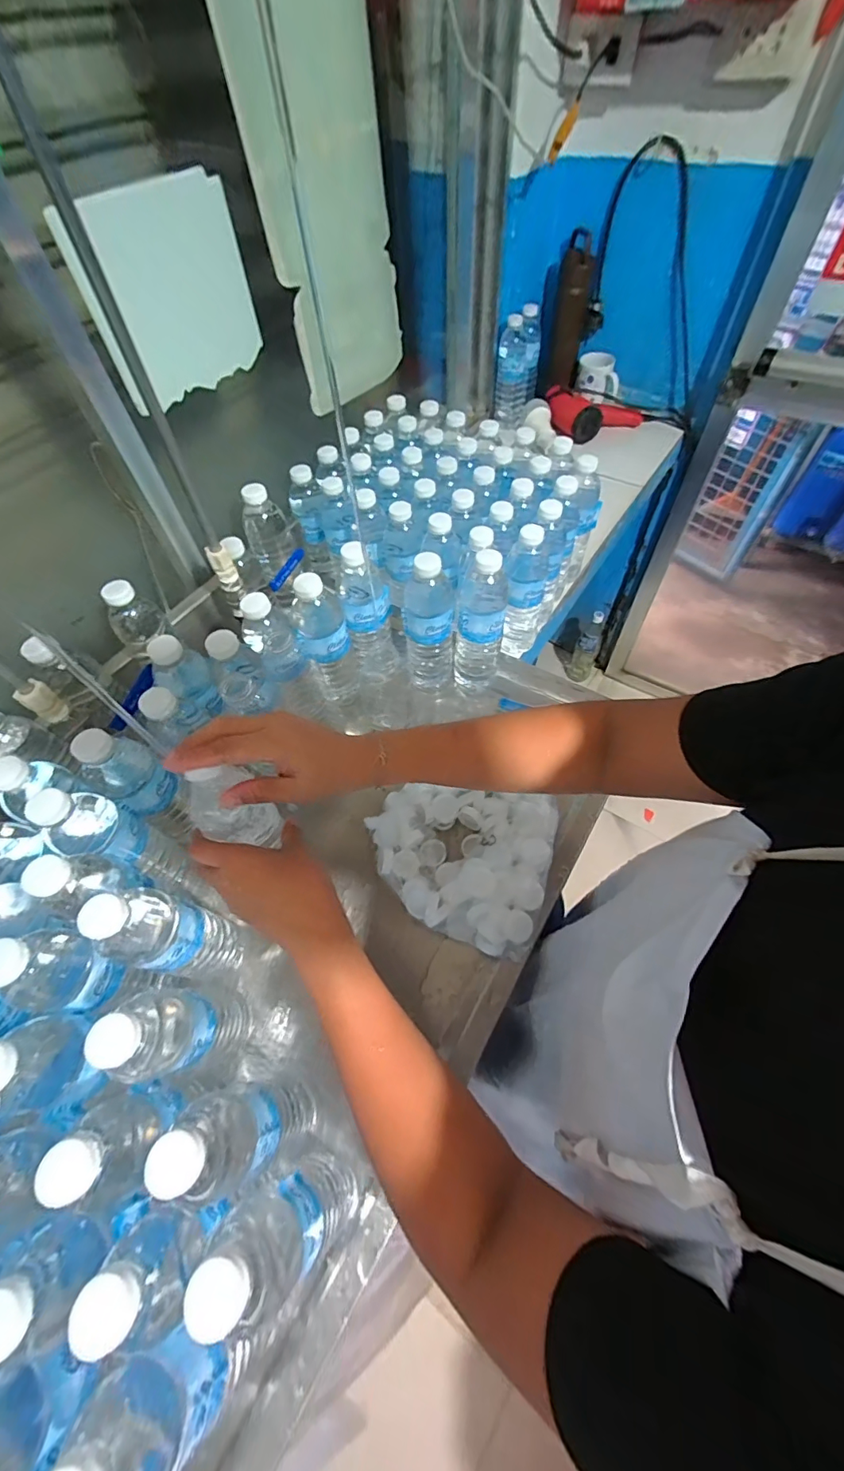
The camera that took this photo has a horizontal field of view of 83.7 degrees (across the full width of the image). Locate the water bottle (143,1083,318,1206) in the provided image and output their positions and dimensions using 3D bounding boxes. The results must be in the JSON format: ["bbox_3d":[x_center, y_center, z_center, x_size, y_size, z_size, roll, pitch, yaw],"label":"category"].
[{"bbox_3d":[-0.138,0.302,0.360,0.058,0.203,0.057,-2,58,3],"label":"water bottle"}]

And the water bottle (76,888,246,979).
[{"bbox_3d":[-0.231,0.183,0.434,0.064,0.201,0.059,-2,58,3],"label":"water bottle"}]

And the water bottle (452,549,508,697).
[{"bbox_3d":[0.073,-0.143,0.613,0.060,0.205,0.064,2,58,5],"label":"water bottle"}]

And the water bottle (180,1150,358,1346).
[{"bbox_3d":[-0.094,0.345,0.329,0.054,0.204,0.059,-2,58,3],"label":"water bottle"}]

